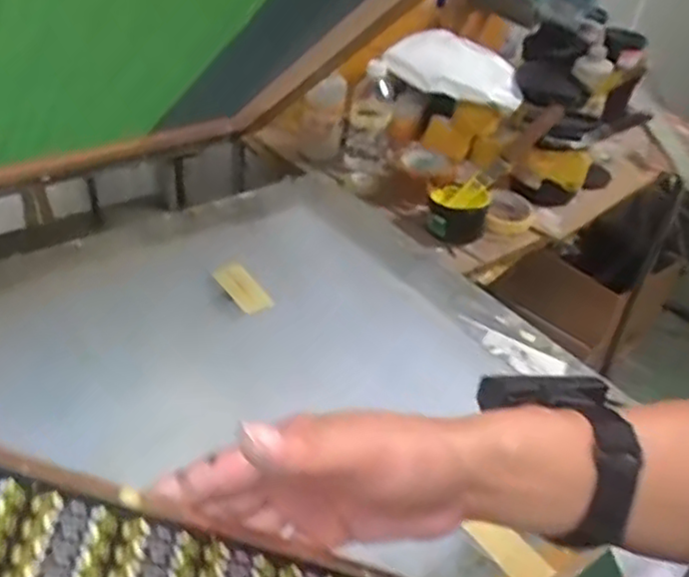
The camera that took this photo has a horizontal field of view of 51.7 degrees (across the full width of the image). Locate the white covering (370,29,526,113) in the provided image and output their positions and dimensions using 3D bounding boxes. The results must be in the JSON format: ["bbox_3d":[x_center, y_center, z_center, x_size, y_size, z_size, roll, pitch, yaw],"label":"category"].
[{"bbox_3d":[0.174,-0.373,1.193,0.248,0.082,0.083,14,38,10],"label":"white covering"}]

